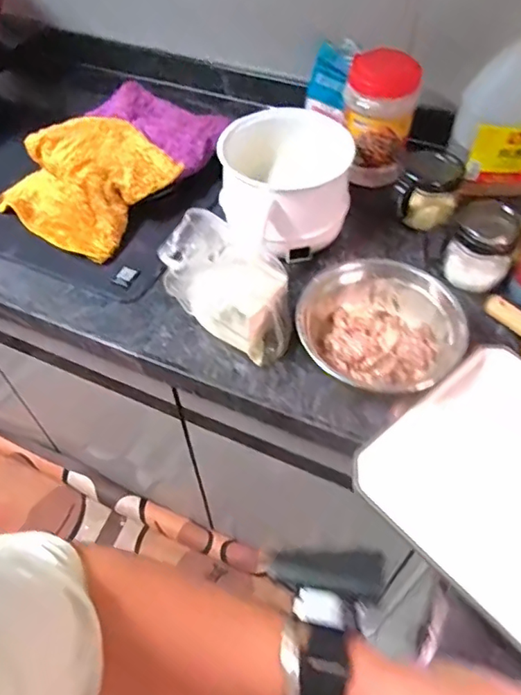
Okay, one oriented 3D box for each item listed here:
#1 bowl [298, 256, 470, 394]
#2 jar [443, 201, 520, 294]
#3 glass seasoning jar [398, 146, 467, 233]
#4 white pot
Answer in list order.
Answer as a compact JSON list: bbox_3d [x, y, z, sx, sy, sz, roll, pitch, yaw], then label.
[{"bbox_3d":[0.139,-0.032,0.617,0.177,0.071,0.152,15,55,11],"label":"bowl"},{"bbox_3d":[0.273,-0.127,0.660,0.074,0.091,0.069,0,54,0],"label":"jar"},{"bbox_3d":[0.227,-0.214,0.724,0.079,0.087,0.084,0,54,0],"label":"glass seasoning jar"},{"bbox_3d":[0.032,-0.205,0.690,0.148,0.138,0.157,0,54,0],"label":"white pot"}]

